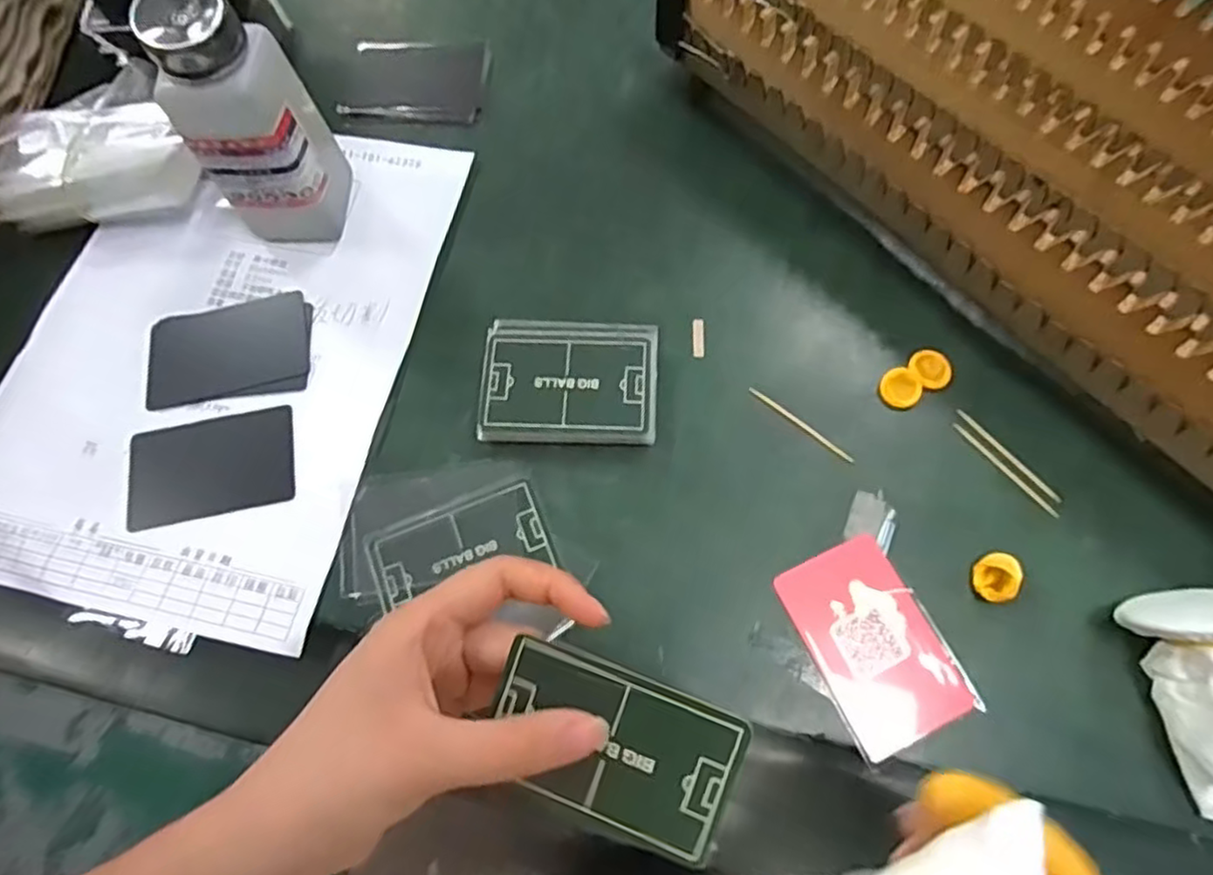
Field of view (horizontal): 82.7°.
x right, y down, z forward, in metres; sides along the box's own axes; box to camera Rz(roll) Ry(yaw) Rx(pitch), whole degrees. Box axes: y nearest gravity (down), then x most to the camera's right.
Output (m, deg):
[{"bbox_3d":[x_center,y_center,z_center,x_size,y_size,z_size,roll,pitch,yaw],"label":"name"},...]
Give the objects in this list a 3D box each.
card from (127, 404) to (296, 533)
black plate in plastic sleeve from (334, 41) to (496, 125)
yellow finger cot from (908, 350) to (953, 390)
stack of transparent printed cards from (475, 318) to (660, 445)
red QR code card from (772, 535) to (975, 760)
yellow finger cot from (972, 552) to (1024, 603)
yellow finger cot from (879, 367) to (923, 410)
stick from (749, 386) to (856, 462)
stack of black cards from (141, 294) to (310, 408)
[{"bbox_3d":[-0.203,0.015,0.356,0.084,0.004,0.053,-11,72,-1],"label":"card"},{"bbox_3d":[-0.123,-0.232,0.447,0.090,0.007,0.062,3,70,4],"label":"black plate in plastic sleeve"},{"bbox_3d":[0.168,-0.036,0.356,0.021,0.004,0.021,-1,70,2],"label":"yellow finger cot"},{"bbox_3d":[-0.018,-0.029,0.356,0.088,0.015,0.069,3,70,4],"label":"stack of transparent printed cards"},{"bbox_3d":[0.120,0.092,0.313,0.054,0.004,0.085,-24,71,-6],"label":"red QR code card"},{"bbox_3d":[0.177,0.063,0.313,0.016,0.016,0.020,-19,70,-4],"label":"yellow finger cot"},{"bbox_3d":[0.150,-0.025,0.352,0.021,0.004,0.020,-43,74,-12],"label":"yellow finger cot"},{"bbox_3d":[0.099,-0.007,0.349,0.062,0.004,0.004,39,76,15],"label":"stick"},{"bbox_3d":[-0.210,-0.048,0.381,0.087,0.007,0.054,-14,70,0],"label":"stack of black cards"}]

